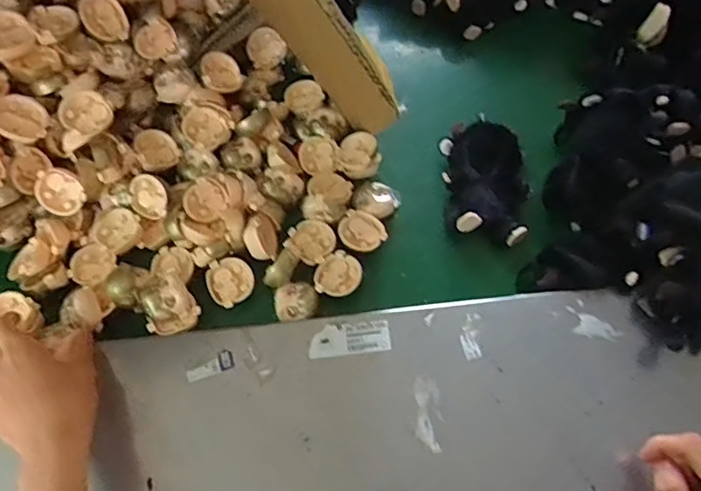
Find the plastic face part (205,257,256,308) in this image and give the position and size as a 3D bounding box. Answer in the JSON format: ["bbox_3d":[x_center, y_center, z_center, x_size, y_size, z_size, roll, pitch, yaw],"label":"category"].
[{"bbox_3d":[-0.128,0.040,0.575,0.046,0.023,0.050,-33,74,-20],"label":"plastic face part"}]

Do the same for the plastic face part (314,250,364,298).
[{"bbox_3d":[-0.014,0.034,0.574,0.052,0.016,0.045,-41,66,-19],"label":"plastic face part"}]

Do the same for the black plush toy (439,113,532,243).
[{"bbox_3d":[0.154,-0.080,0.621,0.088,0.050,0.167,1,60,3],"label":"black plush toy"}]

